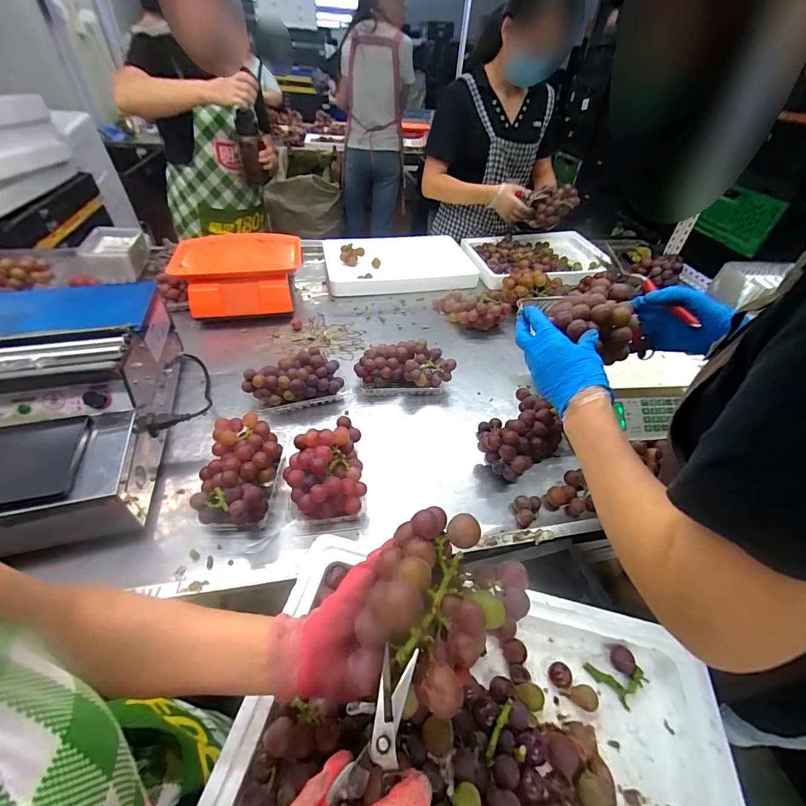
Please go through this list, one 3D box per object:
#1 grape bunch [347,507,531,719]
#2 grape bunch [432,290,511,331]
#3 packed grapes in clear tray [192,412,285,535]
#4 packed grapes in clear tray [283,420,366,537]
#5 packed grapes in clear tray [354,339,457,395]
[{"bbox_3d":[0.033,0.150,0.291,0.113,0.083,0.144,27,48,22],"label":"grape bunch"},{"bbox_3d":[0.173,-0.257,0.993,0.108,0.083,0.200,-27,52,-29],"label":"grape bunch"},{"bbox_3d":[-0.249,0.105,0.581,0.105,0.081,0.188,1,44,-3],"label":"packed grapes in clear tray"},{"bbox_3d":[-0.121,0.098,0.576,0.116,0.102,0.168,-5,44,-9],"label":"packed grapes in clear tray"},{"bbox_3d":[0.002,-0.071,0.777,0.197,0.081,0.091,4,44,-1],"label":"packed grapes in clear tray"}]

